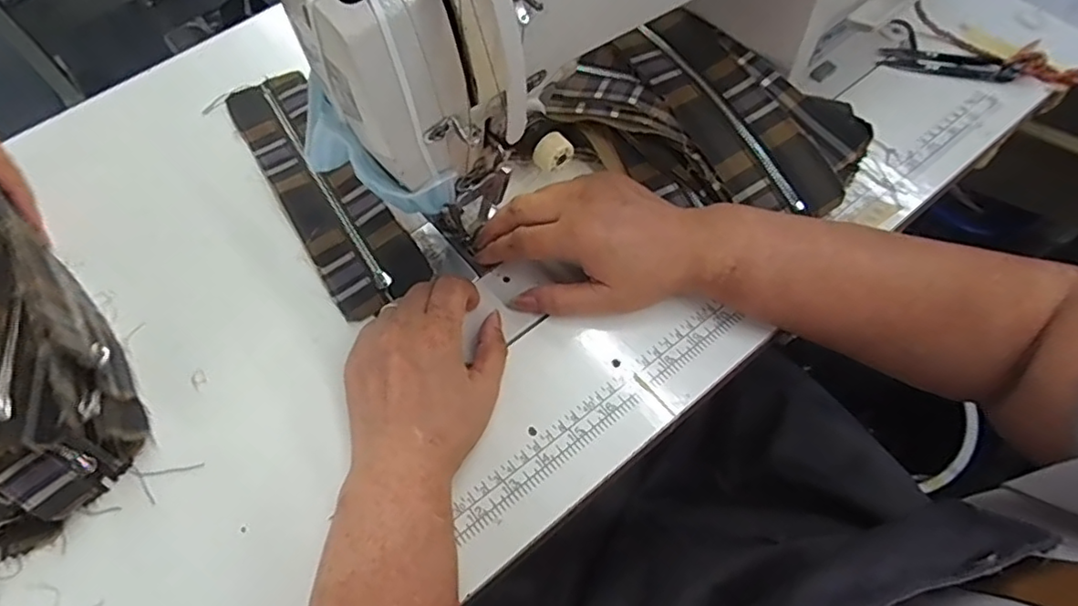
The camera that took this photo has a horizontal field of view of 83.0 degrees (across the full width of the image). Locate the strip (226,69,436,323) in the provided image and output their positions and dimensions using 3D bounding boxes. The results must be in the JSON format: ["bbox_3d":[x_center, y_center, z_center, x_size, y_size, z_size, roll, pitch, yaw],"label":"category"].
[{"bbox_3d":[-0.172,-0.095,0.476,0.067,0.013,0.248,-31,64,-13],"label":"strip"}]

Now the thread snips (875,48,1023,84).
[{"bbox_3d":[0.333,-0.201,0.495,0.099,0.018,0.032,20,64,14],"label":"thread snips"}]

